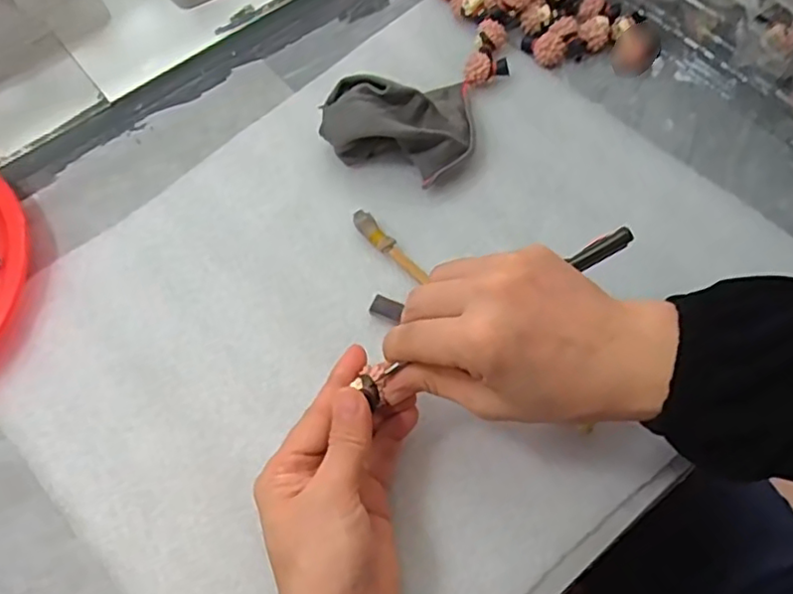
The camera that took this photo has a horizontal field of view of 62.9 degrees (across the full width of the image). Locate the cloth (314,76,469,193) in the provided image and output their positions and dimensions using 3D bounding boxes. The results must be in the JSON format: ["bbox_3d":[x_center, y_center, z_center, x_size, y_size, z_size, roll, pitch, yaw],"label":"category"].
[{"bbox_3d":[0.005,-0.121,0.418,0.091,0.044,0.082,15,65,8],"label":"cloth"}]

